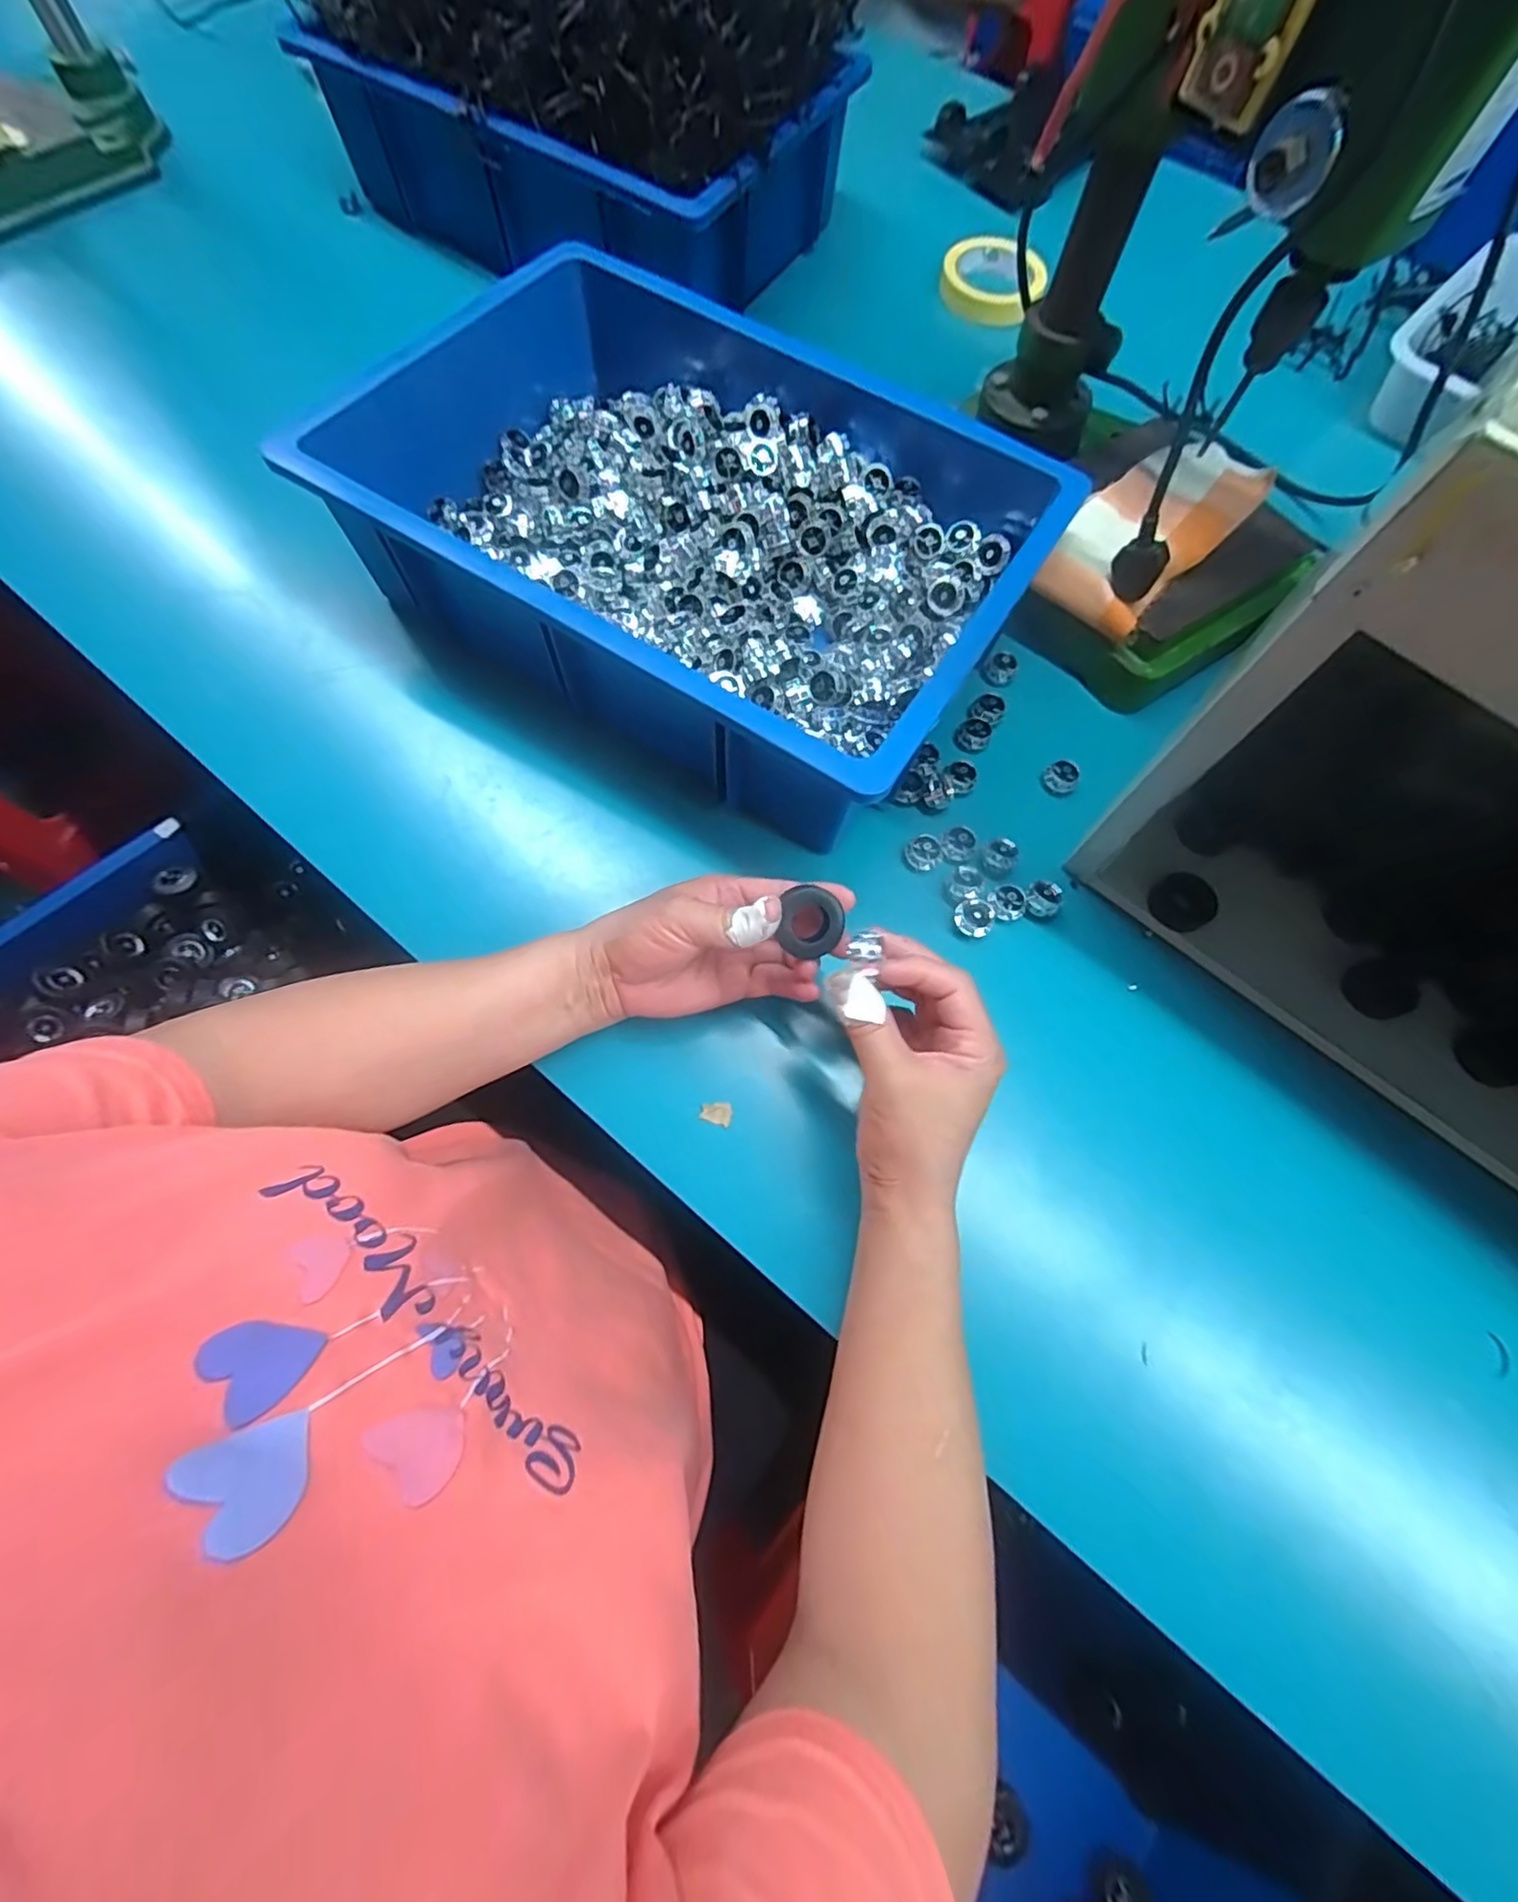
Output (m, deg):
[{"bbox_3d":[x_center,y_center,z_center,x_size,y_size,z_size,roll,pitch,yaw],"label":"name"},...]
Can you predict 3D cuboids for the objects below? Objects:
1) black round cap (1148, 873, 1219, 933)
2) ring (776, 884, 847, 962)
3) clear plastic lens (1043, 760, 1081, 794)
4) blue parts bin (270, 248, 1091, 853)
[{"bbox_3d":[0.278,-0.031,0.435,0.030,0.021,0.037,-30,74,-12],"label":"black round cap"},{"bbox_3d":[0.028,-0.014,0.355,0.034,0.011,0.034,-1,104,-3],"label":"ring"},{"bbox_3d":[0.225,-0.129,0.493,0.024,0.016,0.024,1,71,-2],"label":"clear plastic lens"},{"bbox_3d":[-0.038,-0.297,0.465,0.427,0.101,0.314,32,73,9],"label":"blue parts bin"}]

